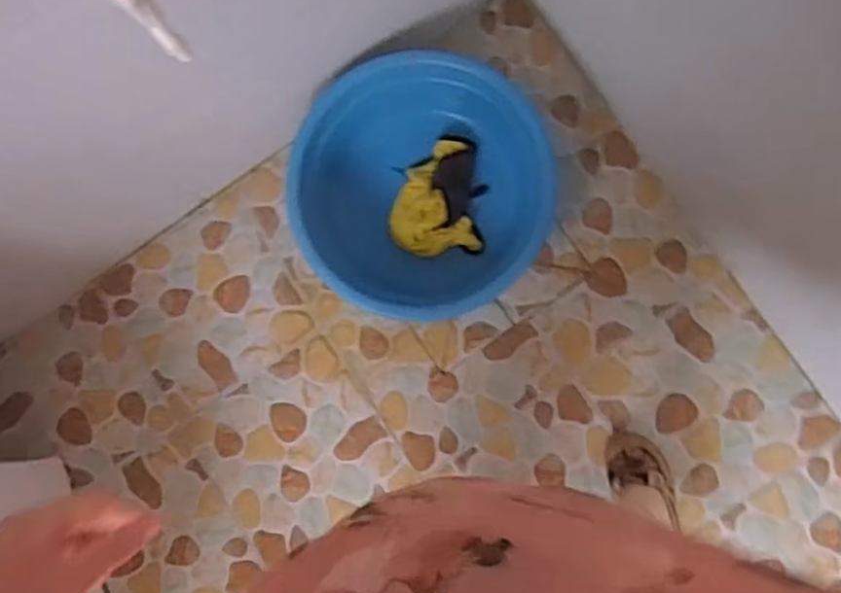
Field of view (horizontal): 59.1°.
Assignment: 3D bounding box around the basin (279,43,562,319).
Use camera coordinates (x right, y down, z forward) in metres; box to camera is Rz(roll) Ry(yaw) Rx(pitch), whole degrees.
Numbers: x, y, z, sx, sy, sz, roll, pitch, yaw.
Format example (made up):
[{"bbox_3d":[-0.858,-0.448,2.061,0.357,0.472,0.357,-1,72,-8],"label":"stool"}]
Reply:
[{"bbox_3d":[0.007,-0.170,1.190,0.397,0.138,0.396,-1,85,8],"label":"basin"}]

